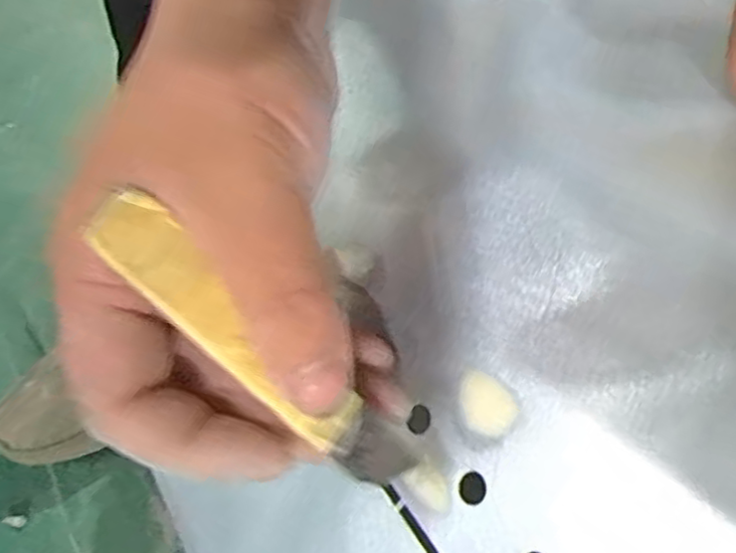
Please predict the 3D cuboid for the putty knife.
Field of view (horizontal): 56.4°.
[{"bbox_3d":[-0.027,0.019,0.175,0.102,0.007,0.017,44,49,-15],"label":"putty knife"}]

